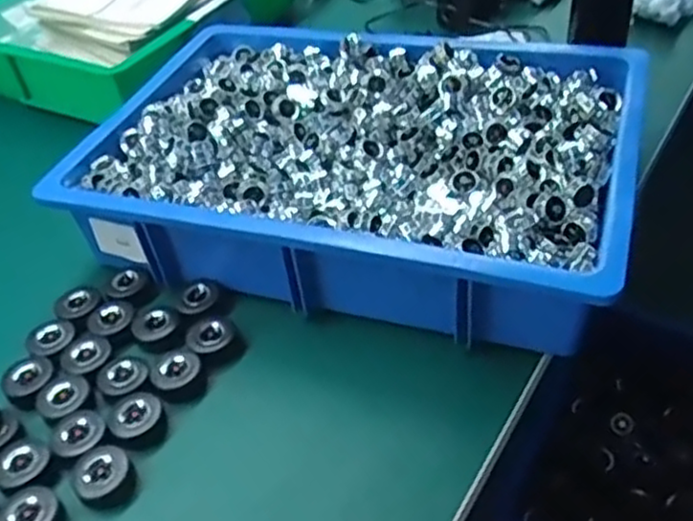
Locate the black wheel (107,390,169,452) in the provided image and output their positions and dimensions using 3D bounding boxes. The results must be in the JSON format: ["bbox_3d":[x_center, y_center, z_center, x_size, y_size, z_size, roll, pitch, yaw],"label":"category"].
[{"bbox_3d":[-0.145,0.112,0.500,0.036,0.019,0.039,-3,44,2],"label":"black wheel"}]

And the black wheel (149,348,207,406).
[{"bbox_3d":[-0.122,0.083,0.523,0.035,0.022,0.037,-3,44,2],"label":"black wheel"}]

